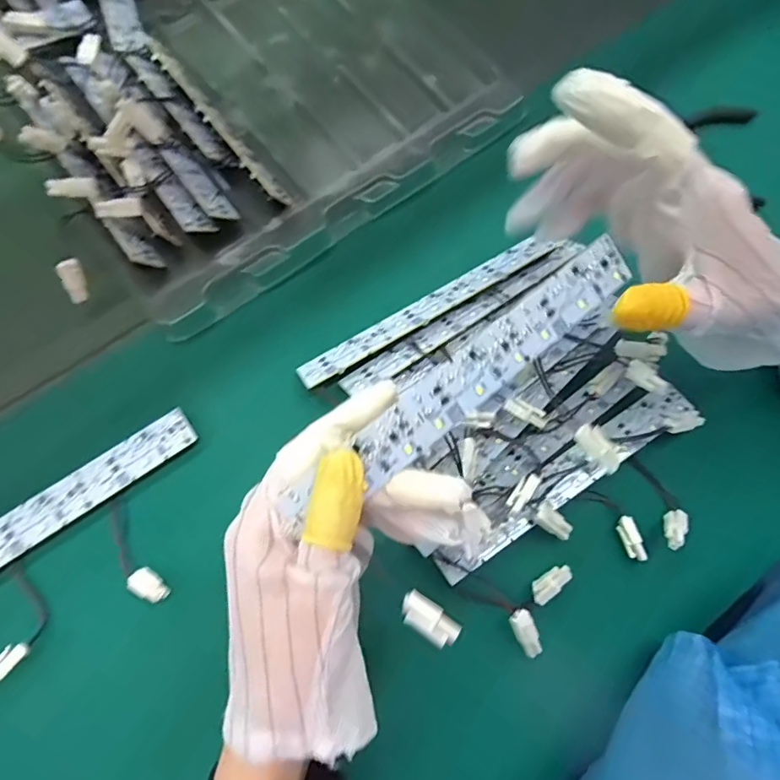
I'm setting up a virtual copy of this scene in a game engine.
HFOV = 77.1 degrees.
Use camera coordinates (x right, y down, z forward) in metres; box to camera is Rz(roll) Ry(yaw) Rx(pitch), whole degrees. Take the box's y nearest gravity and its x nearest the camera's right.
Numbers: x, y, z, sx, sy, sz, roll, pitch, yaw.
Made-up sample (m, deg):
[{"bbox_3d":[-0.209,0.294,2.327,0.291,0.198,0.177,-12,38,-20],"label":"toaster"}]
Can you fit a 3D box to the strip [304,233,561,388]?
[{"bbox_3d":[0.028,-0.054,0.324,0.192,0.005,0.022,-30,48,-8],"label":"strip"}]

